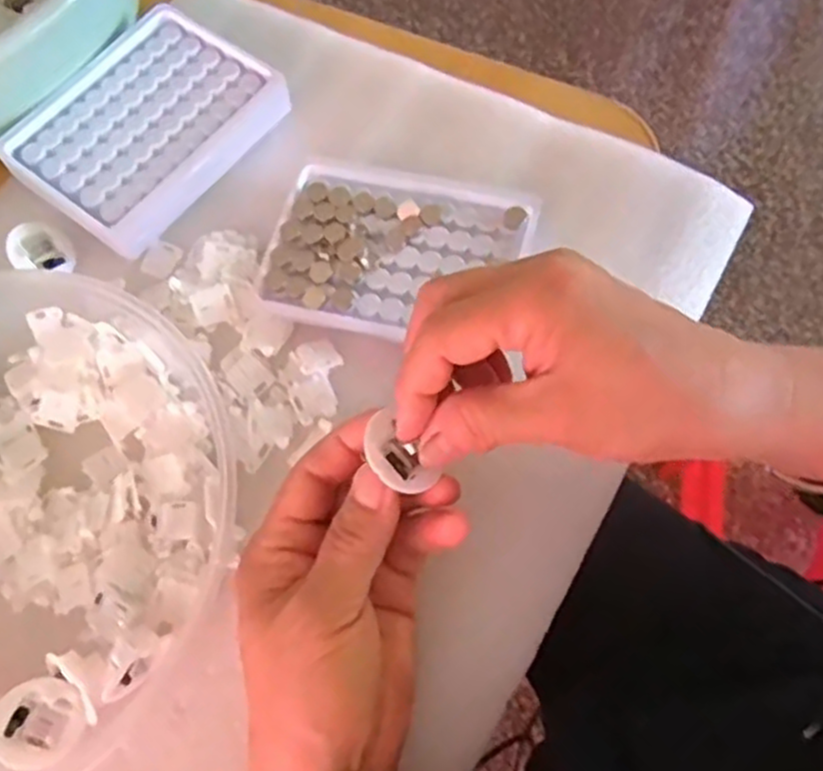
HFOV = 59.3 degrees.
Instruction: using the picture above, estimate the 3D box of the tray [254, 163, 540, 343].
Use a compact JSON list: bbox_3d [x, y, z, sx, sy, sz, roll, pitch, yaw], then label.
[{"bbox_3d":[-0.009,-0.068,0.365,0.122,0.008,0.093,14,68,8],"label":"tray"}]

